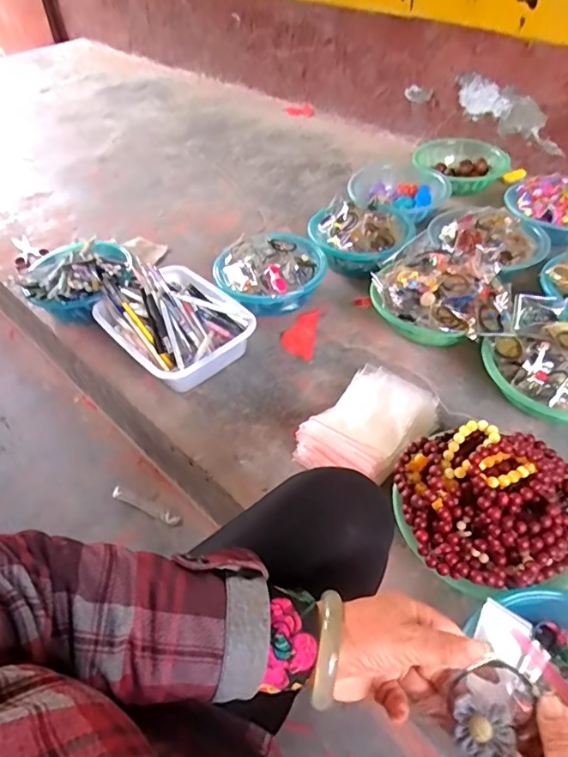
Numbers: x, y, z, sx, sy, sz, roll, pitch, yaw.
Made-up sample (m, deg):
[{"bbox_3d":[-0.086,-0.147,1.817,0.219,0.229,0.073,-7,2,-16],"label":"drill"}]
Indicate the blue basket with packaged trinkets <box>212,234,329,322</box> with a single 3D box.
[{"bbox_3d":[-0.027,-0.204,1.051,0.207,0.094,0.200,-2,46,2],"label":"blue basket with packaged trinkets"}]

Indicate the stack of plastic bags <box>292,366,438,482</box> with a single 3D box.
[{"bbox_3d":[0.132,0.073,0.800,0.142,0.074,0.223,30,55,28],"label":"stack of plastic bags"}]

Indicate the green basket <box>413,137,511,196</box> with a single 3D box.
[{"bbox_3d":[0.438,-0.552,1.345,0.214,0.062,0.220,-2,46,2],"label":"green basket"}]

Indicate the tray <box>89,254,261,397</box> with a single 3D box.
[{"bbox_3d":[-0.206,-0.110,0.967,0.216,0.112,0.287,-31,52,-24],"label":"tray"}]

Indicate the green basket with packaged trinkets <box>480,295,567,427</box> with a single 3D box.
[{"bbox_3d":[0.446,-0.024,0.846,0.230,0.095,0.223,-2,46,2],"label":"green basket with packaged trinkets"}]

